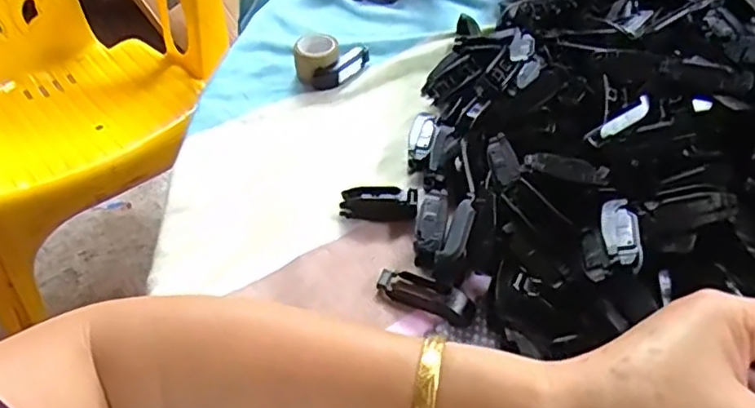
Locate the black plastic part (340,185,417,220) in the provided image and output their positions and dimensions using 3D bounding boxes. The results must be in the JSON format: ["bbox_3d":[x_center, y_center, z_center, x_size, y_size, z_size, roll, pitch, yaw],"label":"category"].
[{"bbox_3d":[0.001,0.001,0.398,0.047,0.018,0.019,6,47,6],"label":"black plastic part"}]

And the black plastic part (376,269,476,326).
[{"bbox_3d":[0.028,0.051,0.356,0.055,0.009,0.018,18,50,16],"label":"black plastic part"}]

